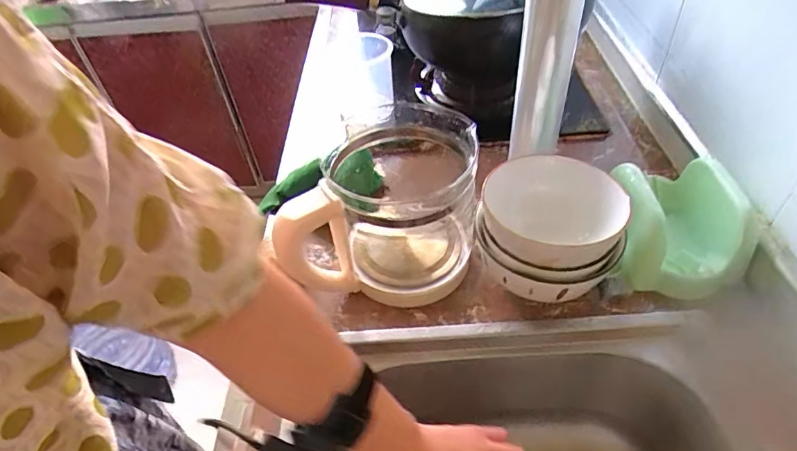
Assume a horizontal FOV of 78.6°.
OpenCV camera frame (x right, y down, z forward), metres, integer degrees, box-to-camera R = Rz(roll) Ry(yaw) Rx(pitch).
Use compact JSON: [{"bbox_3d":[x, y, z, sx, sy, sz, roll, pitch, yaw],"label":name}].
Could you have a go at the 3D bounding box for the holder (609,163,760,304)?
[{"bbox_3d":[0.311,-0.007,0.550,0.125,0.084,0.160,2,47,8],"label":"holder"}]

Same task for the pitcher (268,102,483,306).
[{"bbox_3d":[-0.012,-0.018,0.531,0.183,0.157,0.143,2,47,8],"label":"pitcher"}]

